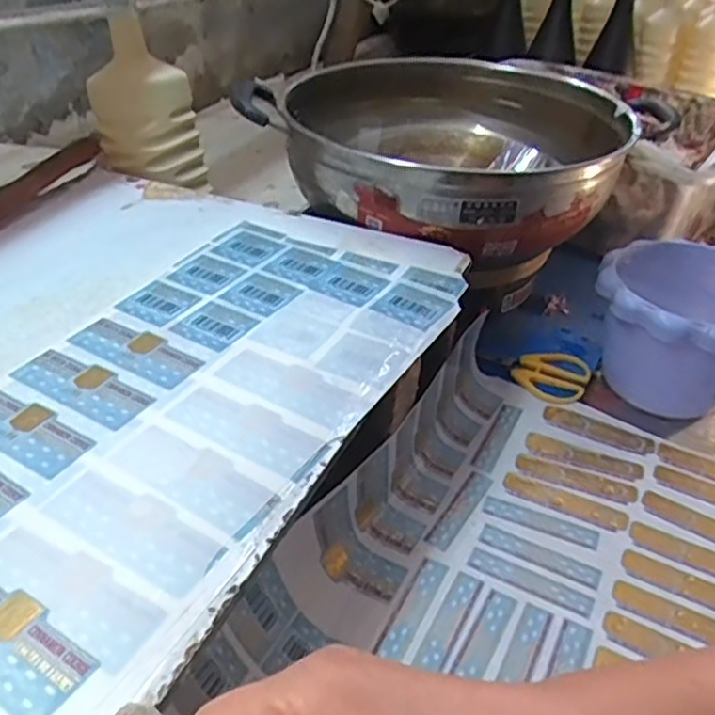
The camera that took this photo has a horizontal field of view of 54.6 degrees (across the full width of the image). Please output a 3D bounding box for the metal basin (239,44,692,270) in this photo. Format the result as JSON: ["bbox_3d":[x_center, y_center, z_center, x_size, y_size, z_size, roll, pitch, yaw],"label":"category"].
[{"bbox_3d":[0.108,-0.211,0.676,0.290,0.072,0.340,30,46,31],"label":"metal basin"}]

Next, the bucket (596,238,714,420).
[{"bbox_3d":[0.290,-0.020,0.624,0.150,0.117,0.159,1,38,-1],"label":"bucket"}]

